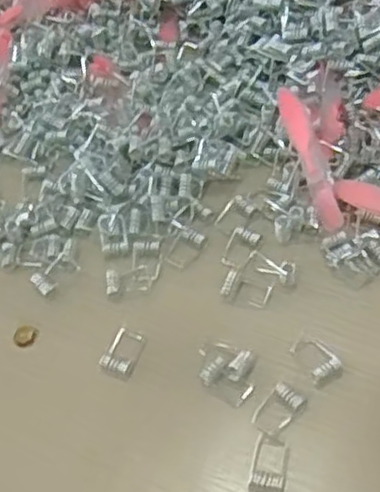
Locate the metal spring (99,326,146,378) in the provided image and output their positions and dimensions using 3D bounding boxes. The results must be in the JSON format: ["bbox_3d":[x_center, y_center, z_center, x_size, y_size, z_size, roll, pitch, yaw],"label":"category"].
[{"bbox_3d":[-0.031,0.048,0.336,0.015,0.007,0.023,18,58,18],"label":"metal spring"}]

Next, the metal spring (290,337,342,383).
[{"bbox_3d":[0.057,0.050,0.328,0.016,0.005,0.022,-28,57,-14],"label":"metal spring"}]

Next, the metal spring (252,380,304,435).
[{"bbox_3d":[0.038,0.070,0.314,0.014,0.005,0.022,36,65,26],"label":"metal spring"}]

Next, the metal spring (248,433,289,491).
[{"bbox_3d":[0.033,0.091,0.300,0.015,0.004,0.025,9,56,12],"label":"metal spring"}]

